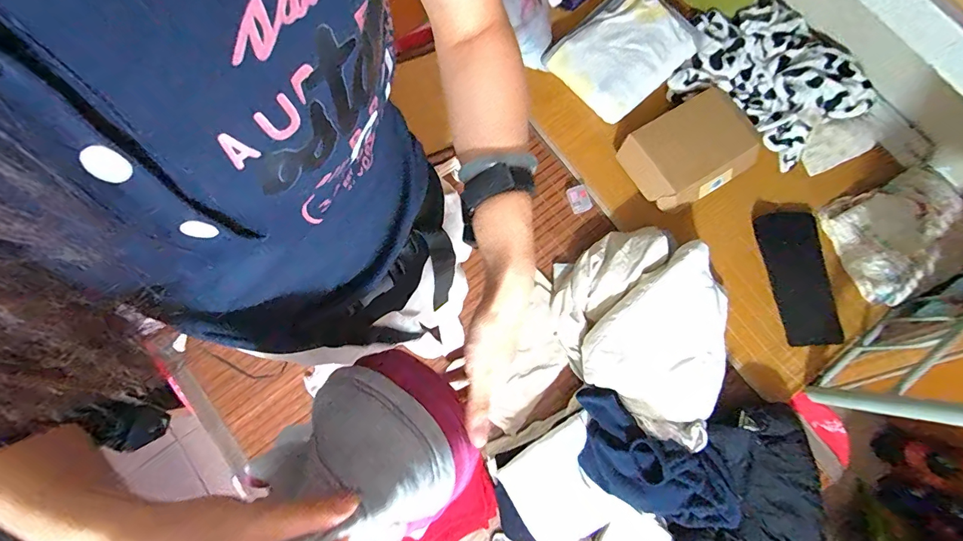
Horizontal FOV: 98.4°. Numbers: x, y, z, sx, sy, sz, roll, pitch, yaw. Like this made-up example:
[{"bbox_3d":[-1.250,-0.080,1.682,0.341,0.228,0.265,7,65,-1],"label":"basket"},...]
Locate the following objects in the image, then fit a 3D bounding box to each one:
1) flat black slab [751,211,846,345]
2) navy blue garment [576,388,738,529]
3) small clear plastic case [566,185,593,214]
[{"bbox_3d":[0.992,0.019,1.302,0.162,0.021,0.424,-8,73,12],"label":"flat black slab"},{"bbox_3d":[0.451,0.514,1.074,0.457,0.125,0.226,29,80,5],"label":"navy blue garment"},{"bbox_3d":[0.324,-0.237,1.378,0.069,0.010,0.091,-17,79,-4],"label":"small clear plastic case"}]

